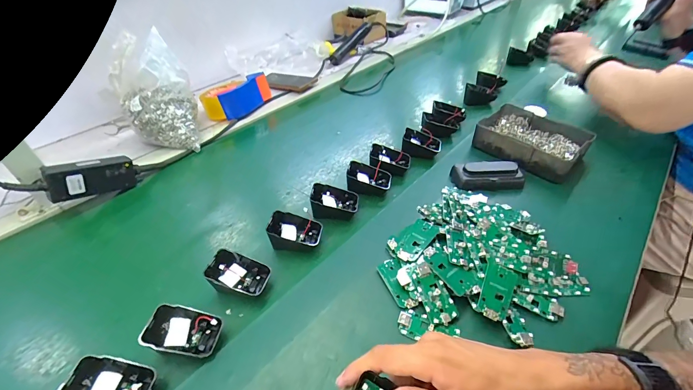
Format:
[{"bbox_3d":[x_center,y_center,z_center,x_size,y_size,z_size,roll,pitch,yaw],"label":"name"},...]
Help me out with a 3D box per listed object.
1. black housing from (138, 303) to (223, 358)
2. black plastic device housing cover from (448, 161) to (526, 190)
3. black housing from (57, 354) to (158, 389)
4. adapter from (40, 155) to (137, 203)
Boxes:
[{"bbox_3d":[-0.169,0.141,0.336,0.067,0.022,0.044,19,40,-18],"label":"black housing"},{"bbox_3d":[0.221,-0.033,0.504,0.104,0.029,0.037,-2,40,3],"label":"black plastic device housing cover"},{"bbox_3d":[-0.217,0.175,0.296,0.069,0.014,0.044,21,40,-19],"label":"black housing"},{"bbox_3d":[-0.400,-0.027,0.511,0.029,0.050,0.112,28,32,32],"label":"adapter"}]

